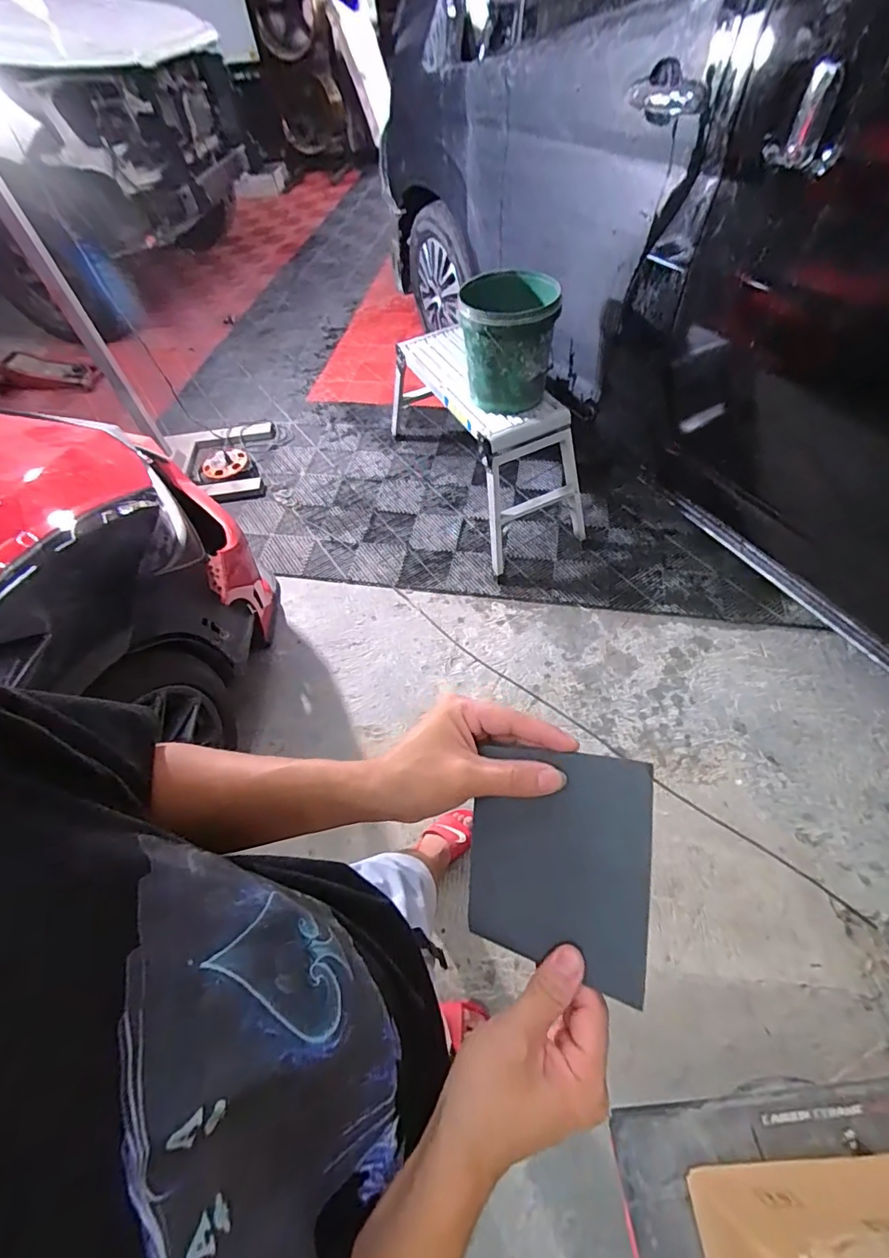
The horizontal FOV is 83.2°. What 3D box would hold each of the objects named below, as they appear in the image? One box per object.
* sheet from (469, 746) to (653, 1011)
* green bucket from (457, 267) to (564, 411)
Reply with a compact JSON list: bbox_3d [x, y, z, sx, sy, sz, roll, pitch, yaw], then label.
[{"bbox_3d":[0.072,0.147,0.320,0.110,0.008,0.134,4,86,24],"label":"sheet"},{"bbox_3d":[0.190,-0.852,1.506,0.262,0.322,0.228,-1,56,5],"label":"green bucket"}]

